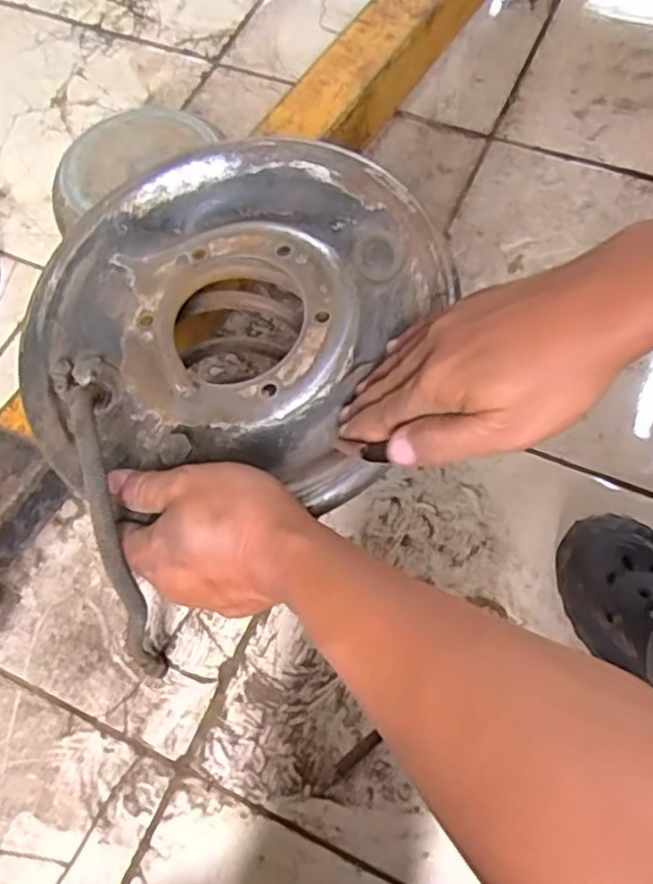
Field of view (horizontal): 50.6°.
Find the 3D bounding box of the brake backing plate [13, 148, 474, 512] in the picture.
[{"bbox_3d":[-0.059,-0.086,0.426,0.245,0.045,0.231,0,67,1],"label":"brake backing plate"}]

